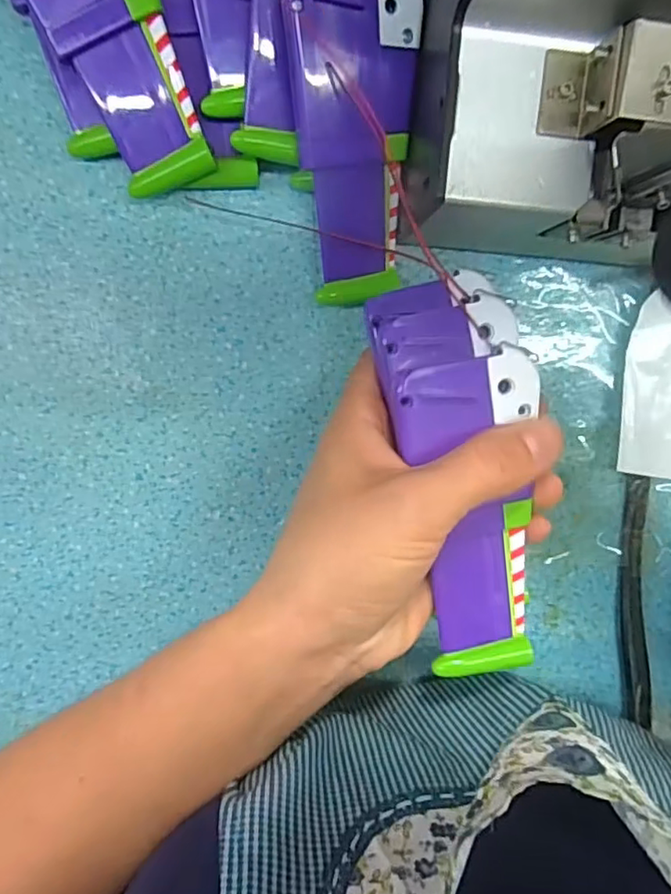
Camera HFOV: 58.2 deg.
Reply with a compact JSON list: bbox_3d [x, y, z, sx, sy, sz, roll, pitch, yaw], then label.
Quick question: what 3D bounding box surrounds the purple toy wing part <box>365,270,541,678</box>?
[{"bbox_3d":[0.048,0.011,0.224,0.054,0.035,0.146,-9,96,0],"label":"purple toy wing part"}]

